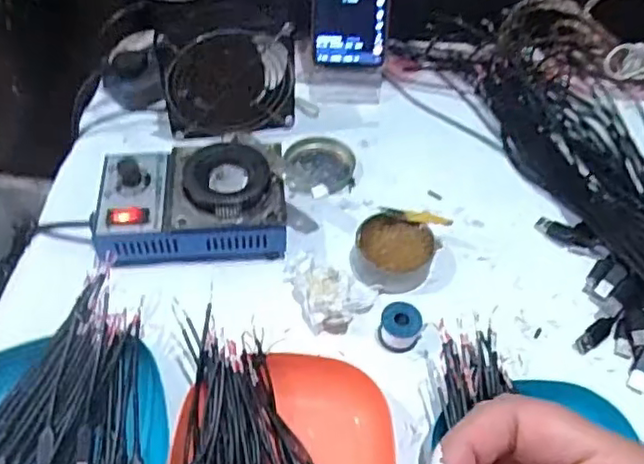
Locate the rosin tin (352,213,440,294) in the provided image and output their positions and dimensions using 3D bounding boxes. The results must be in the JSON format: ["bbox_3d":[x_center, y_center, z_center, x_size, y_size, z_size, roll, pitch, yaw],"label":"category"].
[{"bbox_3d":[0.059,0.018,0.528,0.064,0.025,0.059,1,53,-1],"label":"rosin tin"}]

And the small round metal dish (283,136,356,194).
[{"bbox_3d":[-0.002,-0.066,0.607,0.065,0.006,0.071,1,53,-1],"label":"small round metal dish"}]

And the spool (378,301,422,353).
[{"bbox_3d":[0.059,0.071,0.483,0.029,0.022,0.028,1,53,-1],"label":"spool"}]

